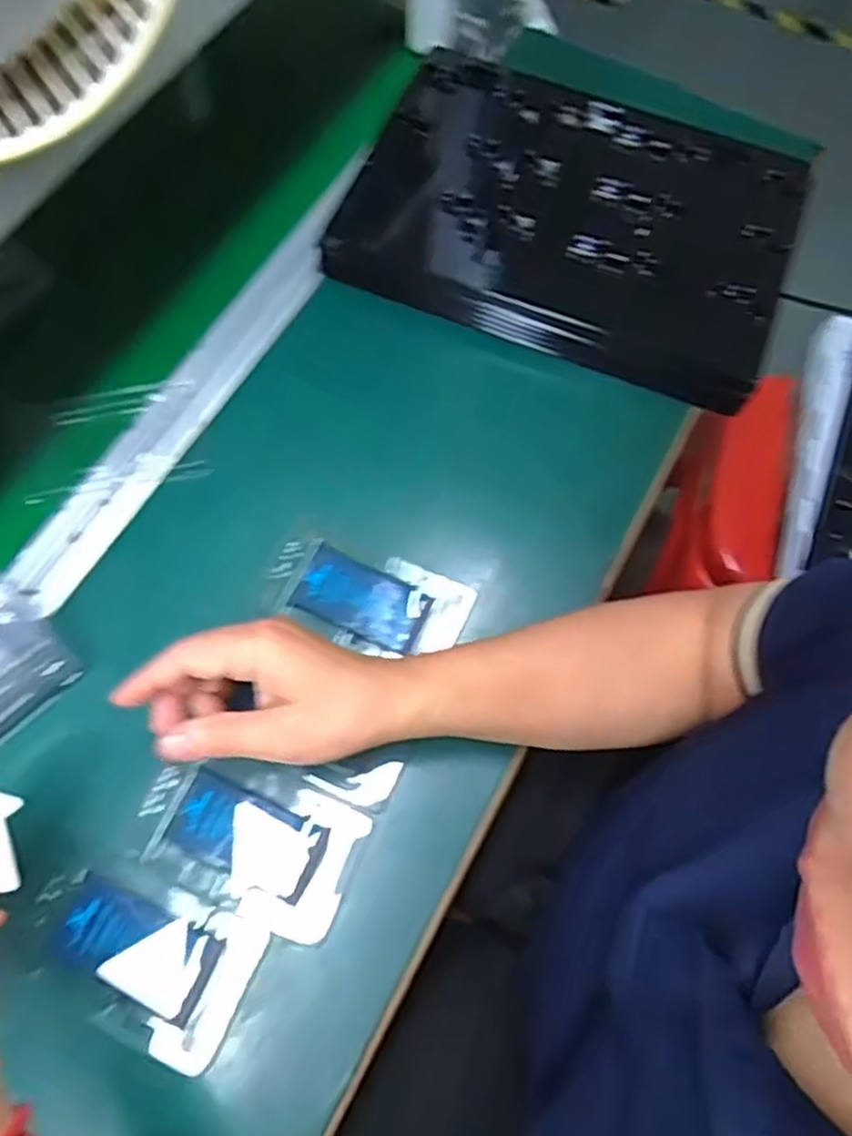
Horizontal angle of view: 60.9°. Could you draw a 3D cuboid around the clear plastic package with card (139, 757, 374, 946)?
[{"bbox_3d":[-0.095,0.157,0.414,0.107,0.013,0.073,22,70,7],"label":"clear plastic package with card"}]

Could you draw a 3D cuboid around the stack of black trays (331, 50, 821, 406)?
[{"bbox_3d":[0.113,-0.268,0.561,0.328,0.052,0.223,22,70,7],"label":"stack of black trays"}]

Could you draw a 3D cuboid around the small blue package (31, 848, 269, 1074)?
[{"bbox_3d":[-0.155,0.208,0.390,0.119,0.012,0.075,22,70,7],"label":"small blue package"}]

